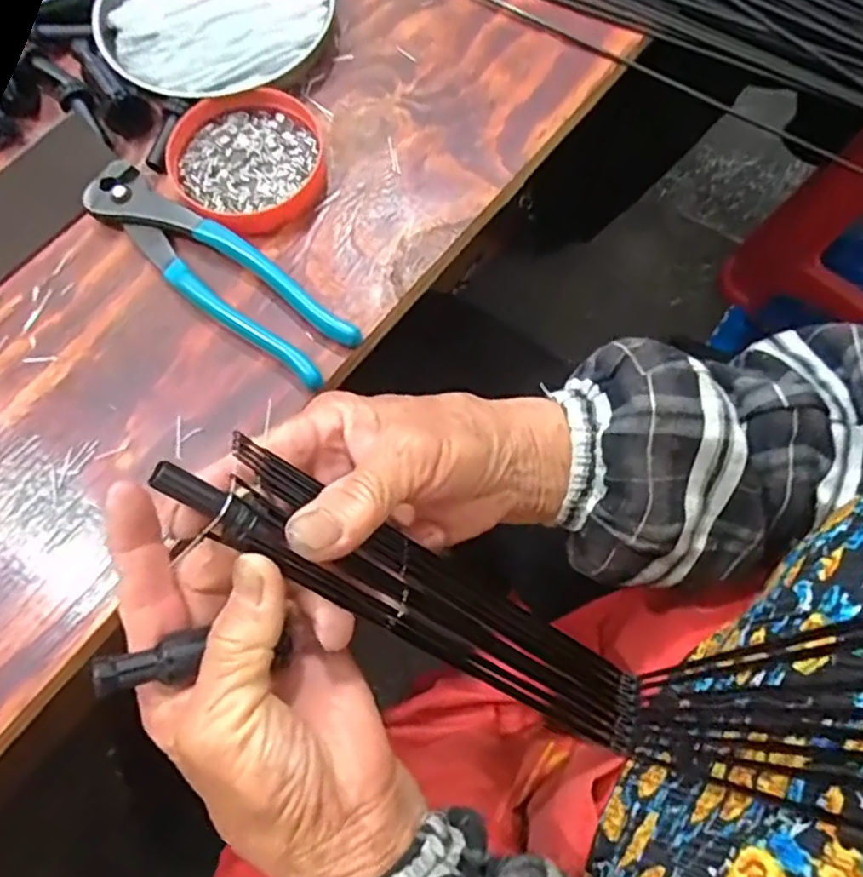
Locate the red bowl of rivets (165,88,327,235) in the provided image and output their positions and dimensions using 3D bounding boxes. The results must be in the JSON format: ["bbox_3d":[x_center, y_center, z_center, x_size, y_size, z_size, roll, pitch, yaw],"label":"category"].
[{"bbox_3d":[-0.098,-0.146,0.359,0.080,0.014,0.079,0,73,1],"label":"red bowl of rivets"}]

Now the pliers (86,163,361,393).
[{"bbox_3d":[-0.108,-0.085,0.340,0.162,0.012,0.040,39,77,12],"label":"pliers"}]

